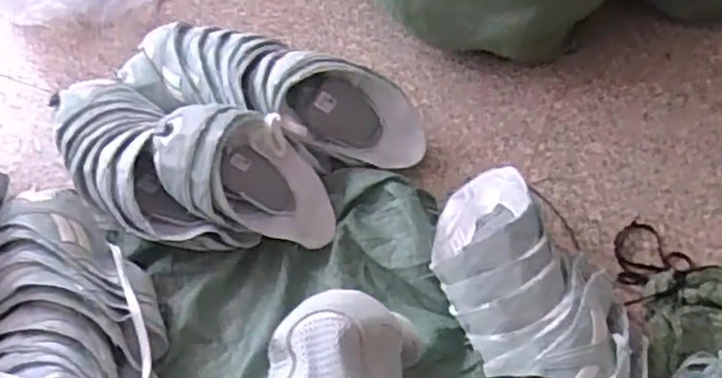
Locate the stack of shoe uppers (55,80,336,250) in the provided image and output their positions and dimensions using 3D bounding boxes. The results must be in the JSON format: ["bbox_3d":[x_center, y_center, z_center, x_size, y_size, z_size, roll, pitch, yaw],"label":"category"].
[{"bbox_3d":[-0.256,-0.034,0.941,0.435,0.149,0.219,11,55,9],"label":"stack of shoe uppers"}]

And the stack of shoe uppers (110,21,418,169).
[{"bbox_3d":[-0.136,-0.136,1.042,0.475,0.154,0.144,16,56,13],"label":"stack of shoe uppers"}]

